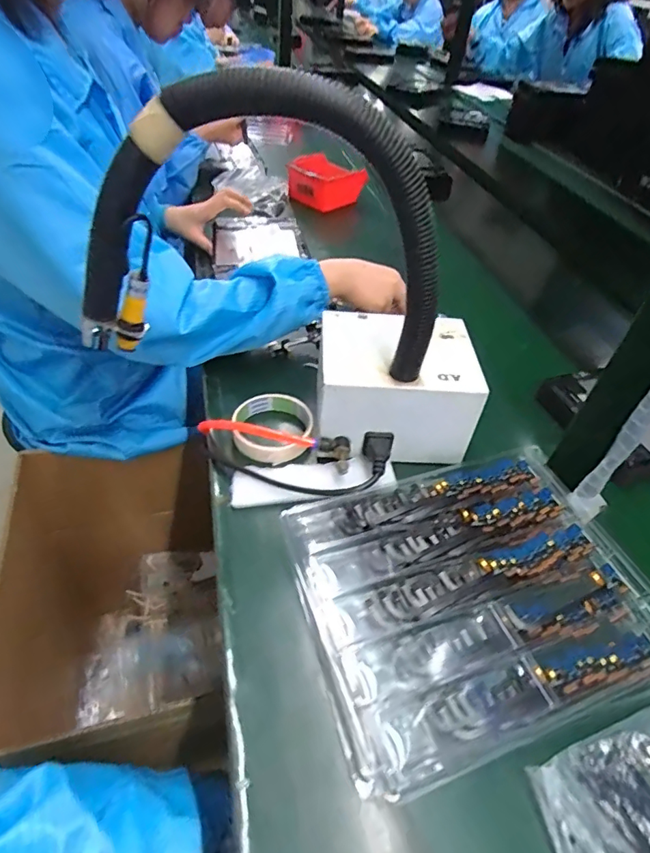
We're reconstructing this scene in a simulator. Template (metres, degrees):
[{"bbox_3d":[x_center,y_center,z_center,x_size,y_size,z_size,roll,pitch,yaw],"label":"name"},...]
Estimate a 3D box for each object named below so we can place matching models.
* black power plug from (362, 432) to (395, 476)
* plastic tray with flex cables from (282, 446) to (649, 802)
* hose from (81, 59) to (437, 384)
[{"bbox_3d":[0.050,0.027,0.488,0.028,0.022,0.047,13,44,7],"label":"black power plug"},{"bbox_3d":[0.126,0.132,0.411,0.281,0.020,0.224,-10,46,-16],"label":"plastic tray with flex cables"},{"bbox_3d":[-0.050,-0.144,0.380,0.297,0.222,0.032,3,44,-4],"label":"hose"}]

